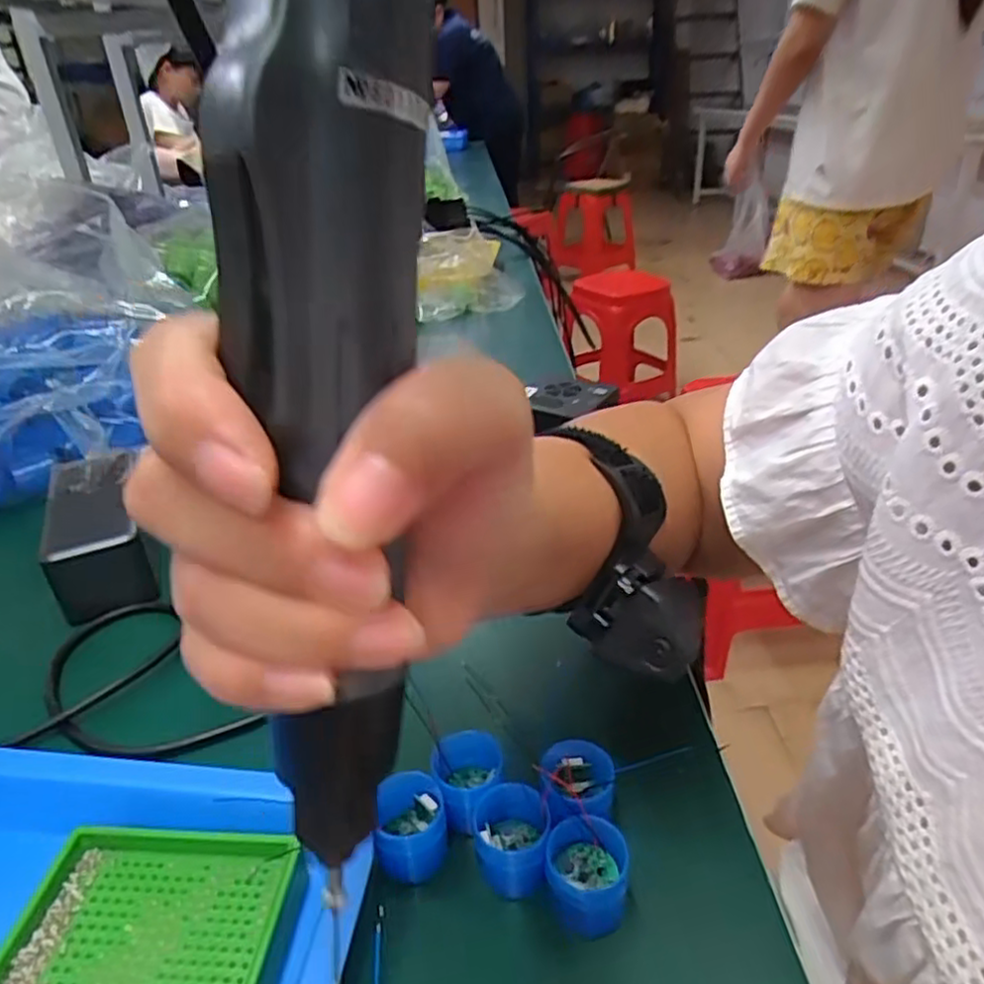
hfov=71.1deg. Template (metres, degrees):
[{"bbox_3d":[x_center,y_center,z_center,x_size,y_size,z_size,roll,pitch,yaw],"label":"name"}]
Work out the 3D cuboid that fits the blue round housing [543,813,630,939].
[{"bbox_3d":[0.035,0.144,0.256,0.029,0.033,0.030,-1,31,1],"label":"blue round housing"}]

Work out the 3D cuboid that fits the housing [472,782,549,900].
[{"bbox_3d":[0.008,0.136,0.267,0.028,0.032,0.029,-1,31,1],"label":"housing"}]

